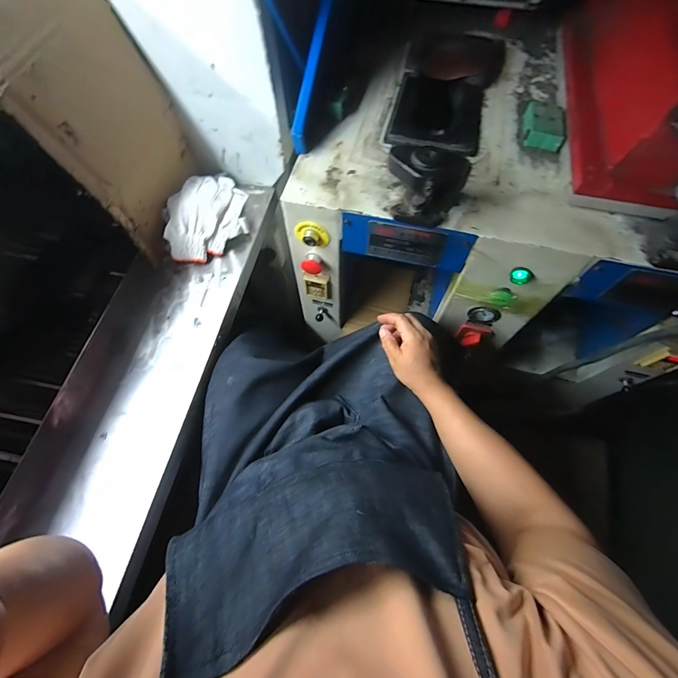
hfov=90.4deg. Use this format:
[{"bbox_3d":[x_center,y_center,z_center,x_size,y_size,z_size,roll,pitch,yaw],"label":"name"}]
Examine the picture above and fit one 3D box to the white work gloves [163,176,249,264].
[{"bbox_3d":[-0.266,-0.254,0.684,0.147,0.067,0.189,-1,65,0],"label":"white work gloves"}]

